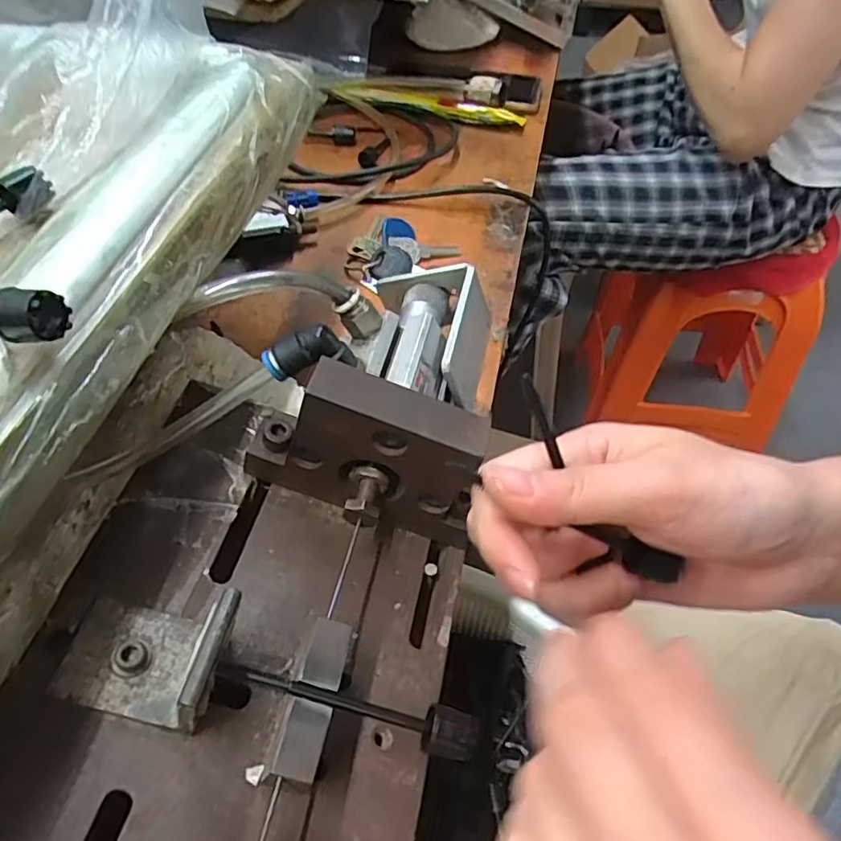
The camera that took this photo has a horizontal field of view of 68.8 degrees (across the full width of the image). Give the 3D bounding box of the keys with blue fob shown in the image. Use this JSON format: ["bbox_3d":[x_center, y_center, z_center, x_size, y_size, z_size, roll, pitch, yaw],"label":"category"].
[{"bbox_3d":[-0.022,-0.127,0.453,0.073,0.015,0.071,26,54,20],"label":"keys with blue fob"}]

